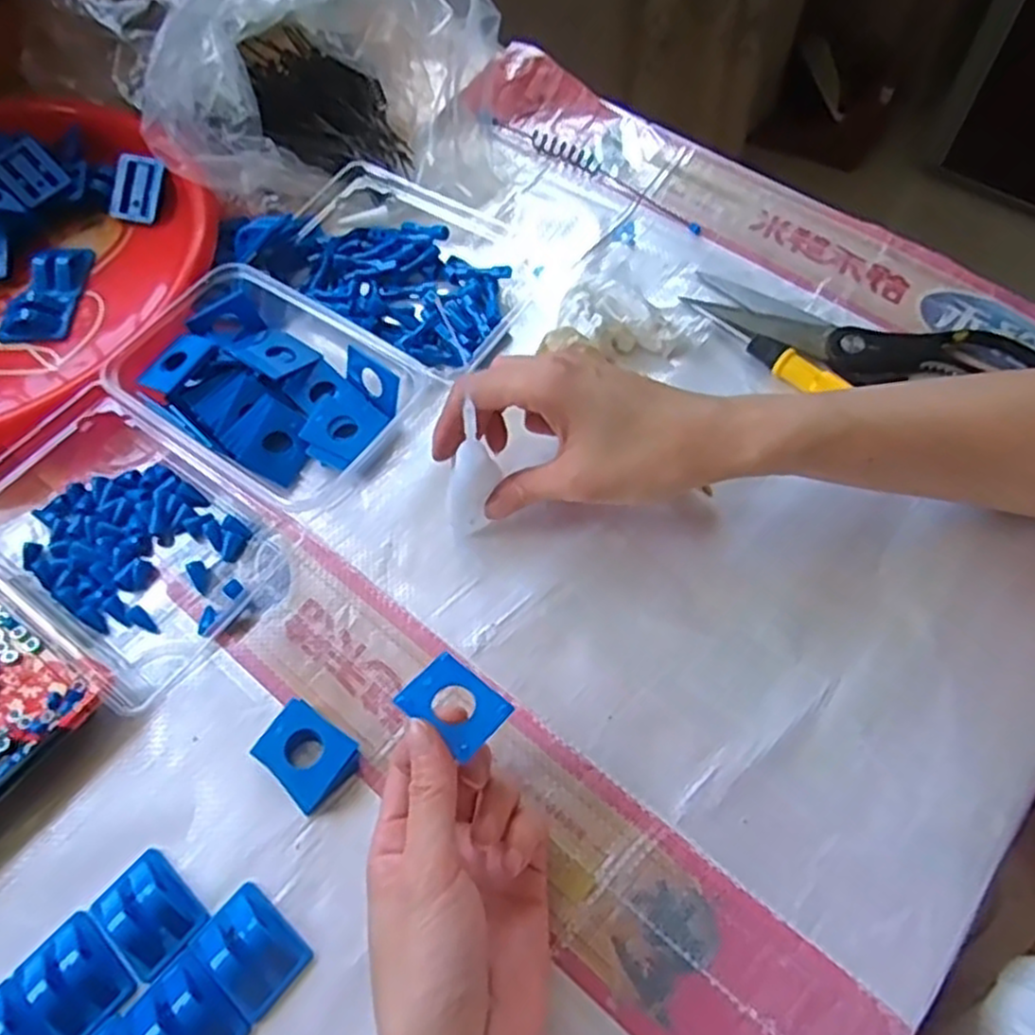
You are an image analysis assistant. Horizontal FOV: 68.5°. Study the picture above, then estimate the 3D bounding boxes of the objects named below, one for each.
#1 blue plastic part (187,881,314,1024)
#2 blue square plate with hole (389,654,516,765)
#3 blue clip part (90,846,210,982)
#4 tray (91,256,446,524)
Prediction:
[{"bbox_3d":[-0.114,0.182,0.321,0.045,0.018,0.033,37,69,18],"label":"blue plastic part"},{"bbox_3d":[-0.026,0.077,0.316,0.042,0.004,0.031,33,56,25],"label":"blue square plate with hole"},{"bbox_3d":[-0.161,0.169,0.327,0.044,0.014,0.034,39,70,19],"label":"blue clip part"},{"bbox_3d":[-0.143,-0.078,0.442,0.159,0.035,0.114,30,67,16],"label":"tray"}]

